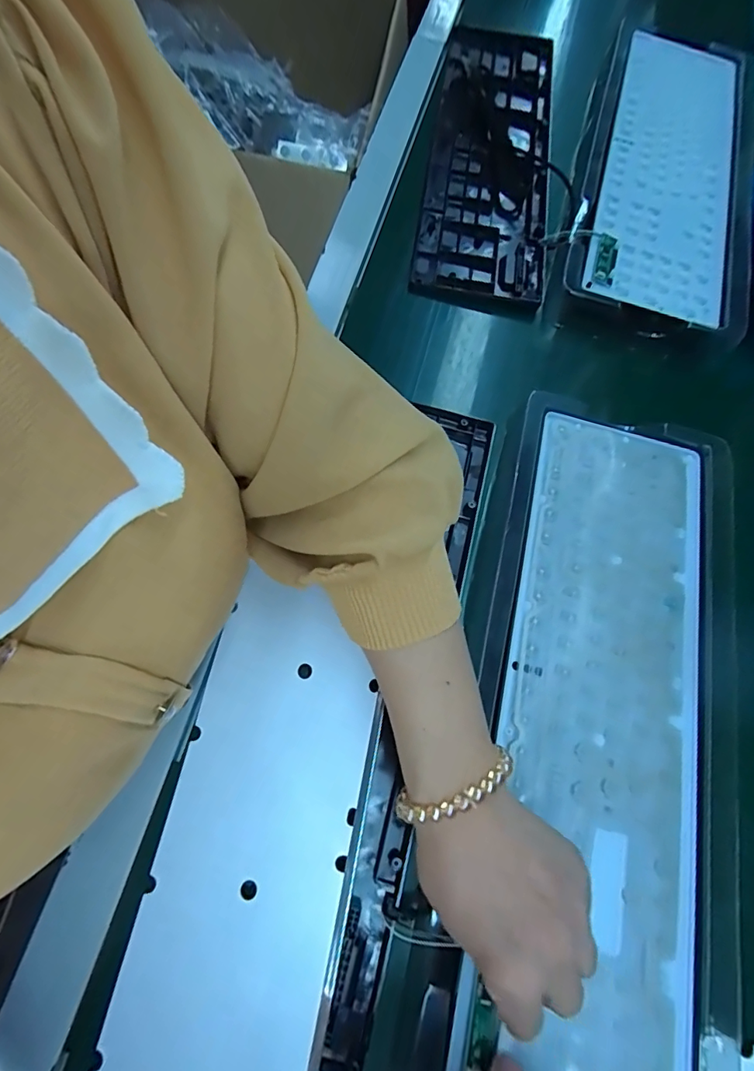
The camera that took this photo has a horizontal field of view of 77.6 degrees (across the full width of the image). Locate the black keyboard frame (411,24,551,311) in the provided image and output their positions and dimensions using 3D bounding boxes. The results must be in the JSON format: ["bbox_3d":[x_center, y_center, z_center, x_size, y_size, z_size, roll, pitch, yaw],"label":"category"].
[{"bbox_3d":[0.126,-0.429,0.527,0.129,0.023,0.415,10,71,-2],"label":"black keyboard frame"}]

